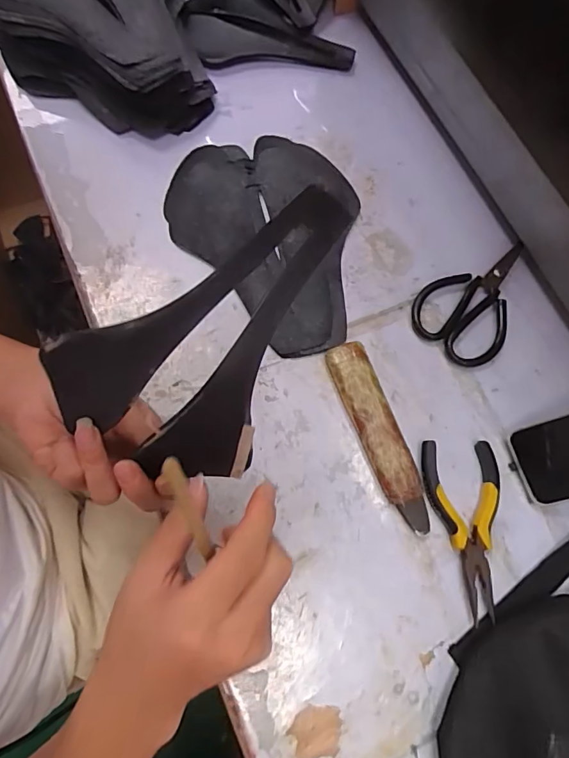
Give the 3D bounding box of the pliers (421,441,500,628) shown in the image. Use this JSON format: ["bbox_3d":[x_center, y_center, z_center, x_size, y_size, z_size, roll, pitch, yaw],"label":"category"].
[{"bbox_3d":[0.161,0.132,0.418,0.070,0.011,0.152,6,72,-4],"label":"pliers"}]

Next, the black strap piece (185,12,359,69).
[{"bbox_3d":[-0.016,-0.421,0.580,0.202,0.027,0.067,-1,73,-6],"label":"black strap piece"}]

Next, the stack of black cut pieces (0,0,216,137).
[{"bbox_3d":[-0.219,-0.415,0.540,0.210,0.087,0.302,-18,74,-11],"label":"stack of black cut pieces"}]

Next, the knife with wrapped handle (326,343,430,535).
[{"bbox_3d":[0.090,0.052,0.440,0.040,0.018,0.185,-17,75,-11],"label":"knife with wrapped handle"}]

